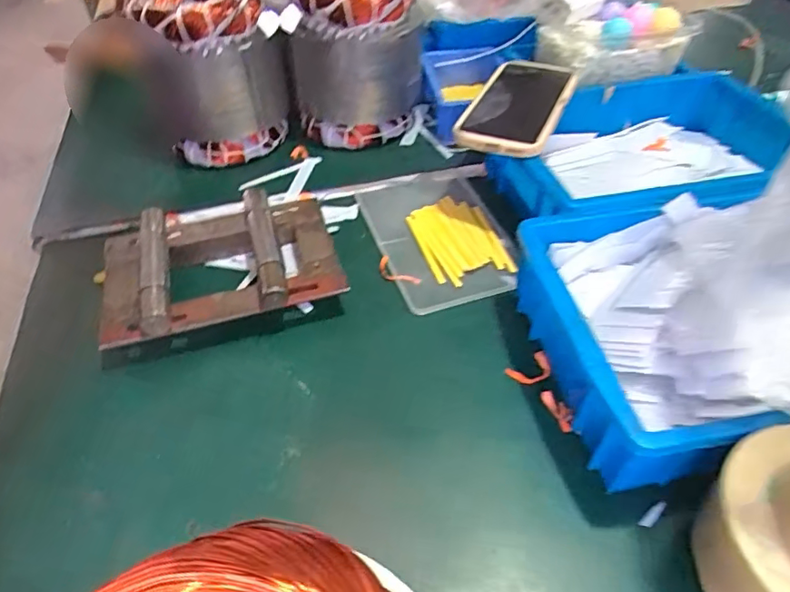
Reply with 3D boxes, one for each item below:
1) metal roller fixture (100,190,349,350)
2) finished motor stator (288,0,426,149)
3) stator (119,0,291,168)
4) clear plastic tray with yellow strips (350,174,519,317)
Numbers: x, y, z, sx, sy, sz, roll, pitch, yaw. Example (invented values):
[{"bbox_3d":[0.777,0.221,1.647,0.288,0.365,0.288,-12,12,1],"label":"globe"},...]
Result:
[{"bbox_3d":[-0.155,-0.026,0.486,0.196,0.047,0.141,-14,49,-11],"label":"metal roller fixture"},{"bbox_3d":[-0.044,-0.273,0.627,0.143,0.160,0.136,0,48,1],"label":"finished motor stator"},{"bbox_3d":[-0.197,-0.248,0.609,0.146,0.161,0.137,-15,49,-12],"label":"stator"},{"bbox_3d":[0.041,-0.061,0.543,0.120,0.012,0.176,-16,49,-13],"label":"clear plastic tray with yellow strips"}]

